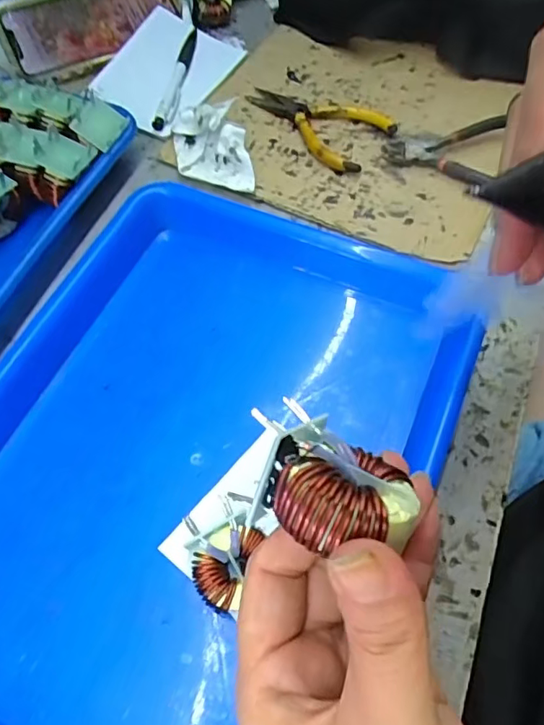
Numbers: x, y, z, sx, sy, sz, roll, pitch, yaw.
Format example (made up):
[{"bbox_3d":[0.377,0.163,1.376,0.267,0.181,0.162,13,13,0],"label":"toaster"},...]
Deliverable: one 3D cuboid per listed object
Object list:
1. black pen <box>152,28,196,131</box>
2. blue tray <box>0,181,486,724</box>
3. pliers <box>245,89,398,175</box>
[{"bbox_3d":[-0.080,-0.246,0.458,0.013,0.009,0.121,9,62,5],"label":"black pen"},{"bbox_3d":[-0.049,0.045,0.293,0.263,0.031,0.335,21,64,11],"label":"blue tray"},{"bbox_3d":[0.043,-0.202,0.434,0.069,0.011,0.126,-35,67,-17],"label":"pliers"}]

